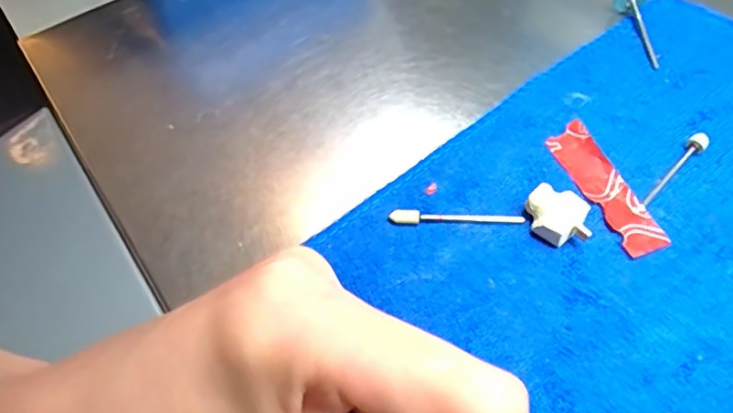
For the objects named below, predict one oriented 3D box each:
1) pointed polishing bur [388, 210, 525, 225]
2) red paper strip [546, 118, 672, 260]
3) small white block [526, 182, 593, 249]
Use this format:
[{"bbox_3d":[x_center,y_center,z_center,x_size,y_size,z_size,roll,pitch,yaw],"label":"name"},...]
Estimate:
[{"bbox_3d":[0.033,0.004,0.207,0.048,0.004,0.004,1,53,6],"label":"pointed polishing bur"},{"bbox_3d":[0.088,-0.008,0.208,0.016,0.006,0.058,-18,53,-9],"label":"red paper strip"},{"bbox_3d":[0.066,0.004,0.197,0.020,0.014,0.018,5,53,9],"label":"small white block"}]

